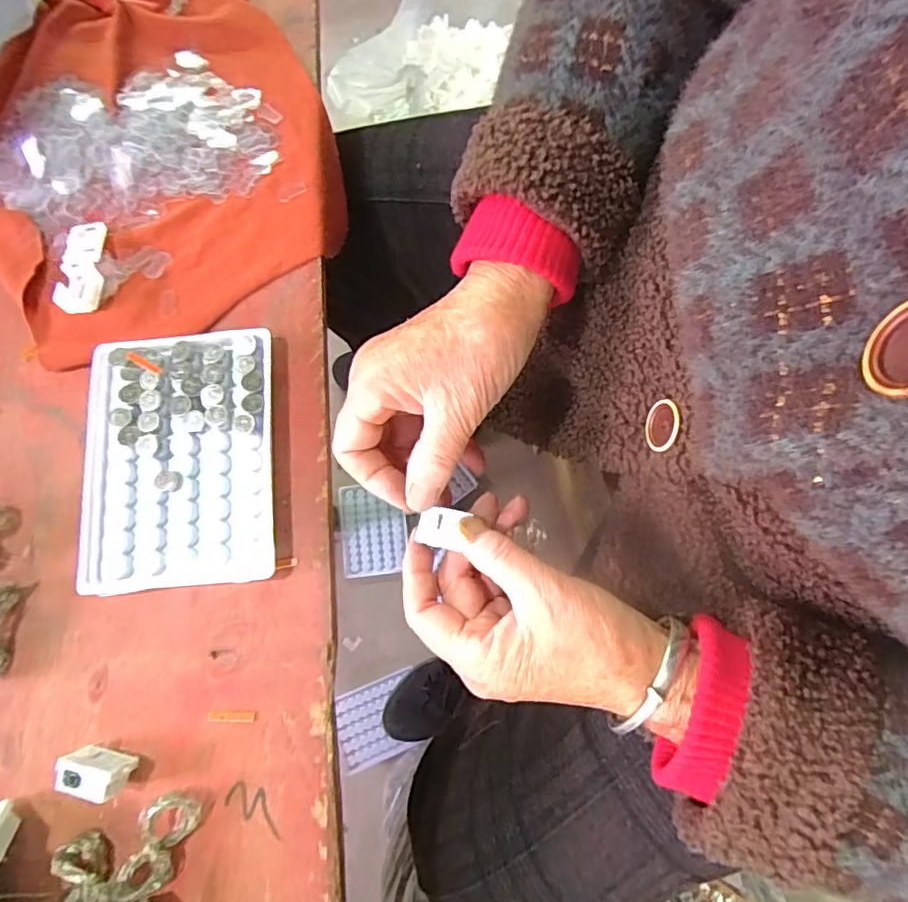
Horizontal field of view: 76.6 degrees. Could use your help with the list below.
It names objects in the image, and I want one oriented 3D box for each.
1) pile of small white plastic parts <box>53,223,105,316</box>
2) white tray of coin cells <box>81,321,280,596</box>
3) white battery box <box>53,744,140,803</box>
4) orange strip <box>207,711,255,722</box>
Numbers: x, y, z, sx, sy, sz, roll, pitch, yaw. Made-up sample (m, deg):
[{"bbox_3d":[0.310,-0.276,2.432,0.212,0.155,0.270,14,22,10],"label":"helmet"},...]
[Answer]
[{"bbox_3d":[-0.210,-0.105,0.324,0.020,0.009,0.056,-5,76,2],"label":"pile of small white plastic parts"},{"bbox_3d":[-0.141,0.003,0.295,0.095,0.015,0.129,-5,76,2],"label":"white tray of coin cells"},{"bbox_3d":[-0.161,0.145,0.260,0.030,0.020,0.015,13,78,6],"label":"white battery box"},{"bbox_3d":[-0.105,0.126,0.271,0.022,0.004,0.005,1,74,1],"label":"orange strip"}]

